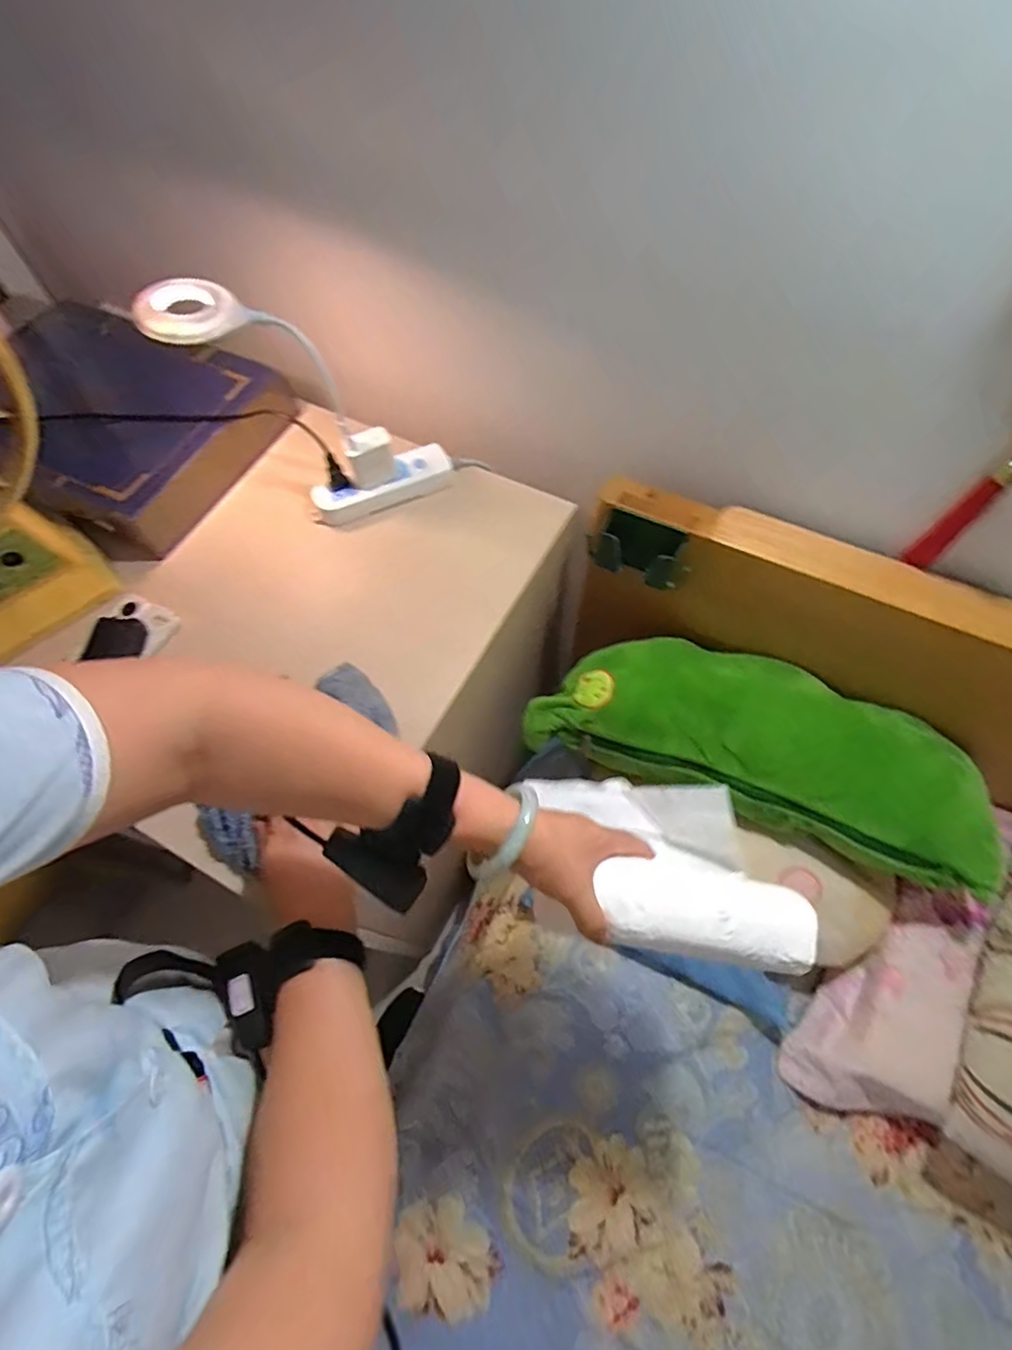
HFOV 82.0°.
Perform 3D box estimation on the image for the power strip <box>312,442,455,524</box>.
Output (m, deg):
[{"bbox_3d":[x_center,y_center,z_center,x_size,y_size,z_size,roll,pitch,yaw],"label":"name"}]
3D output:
[{"bbox_3d":[-0.148,-0.236,0.719,0.173,0.030,0.052,-26,66,-12],"label":"power strip"}]

